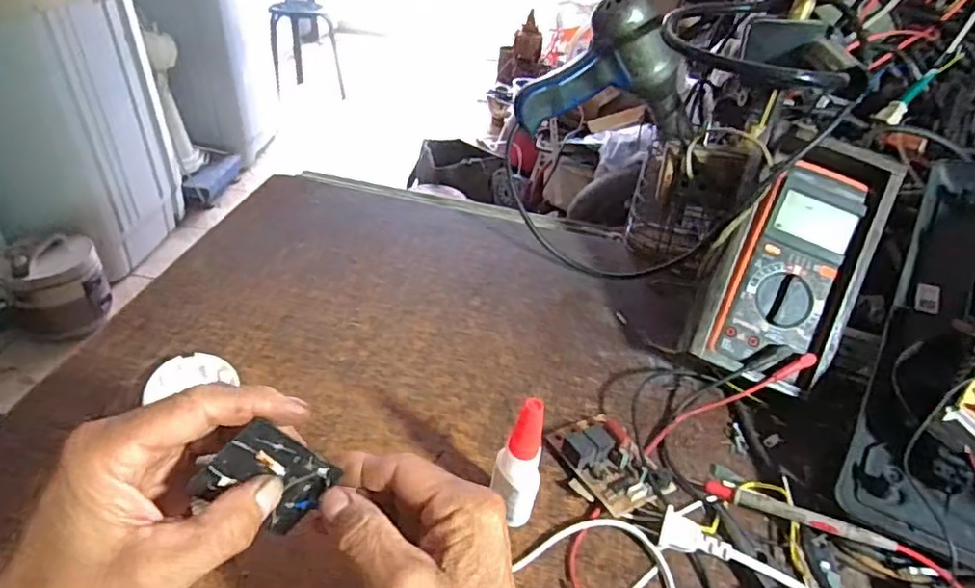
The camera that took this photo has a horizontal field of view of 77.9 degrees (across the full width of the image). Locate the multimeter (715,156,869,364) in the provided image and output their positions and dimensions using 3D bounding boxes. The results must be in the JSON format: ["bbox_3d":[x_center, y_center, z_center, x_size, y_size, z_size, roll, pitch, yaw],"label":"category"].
[{"bbox_3d":[0.251,-0.021,0.495,0.075,0.174,0.029,26,-3,25],"label":"multimeter"}]

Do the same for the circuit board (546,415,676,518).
[{"bbox_3d":[0.087,0.116,0.428,0.058,0.020,0.080,-19,44,-30],"label":"circuit board"}]

